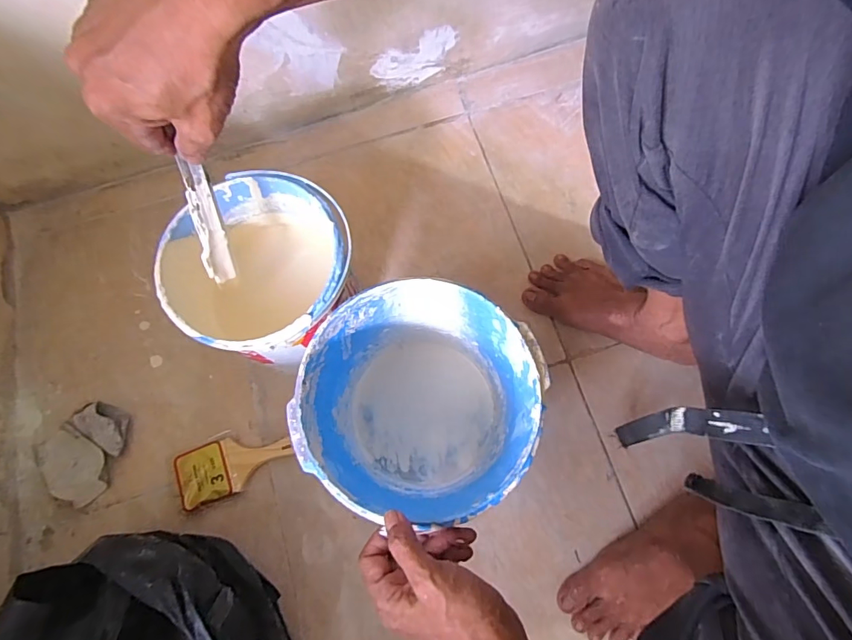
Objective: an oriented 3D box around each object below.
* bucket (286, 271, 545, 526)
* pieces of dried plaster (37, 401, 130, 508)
[{"bbox_3d":[-0.005,0.088,0.482,0.202,0.197,0.197,0,75,1],"label":"bucket"},{"bbox_3d":[-0.416,0.159,0.552,0.108,0.032,0.097,-42,78,-10],"label":"pieces of dried plaster"}]

